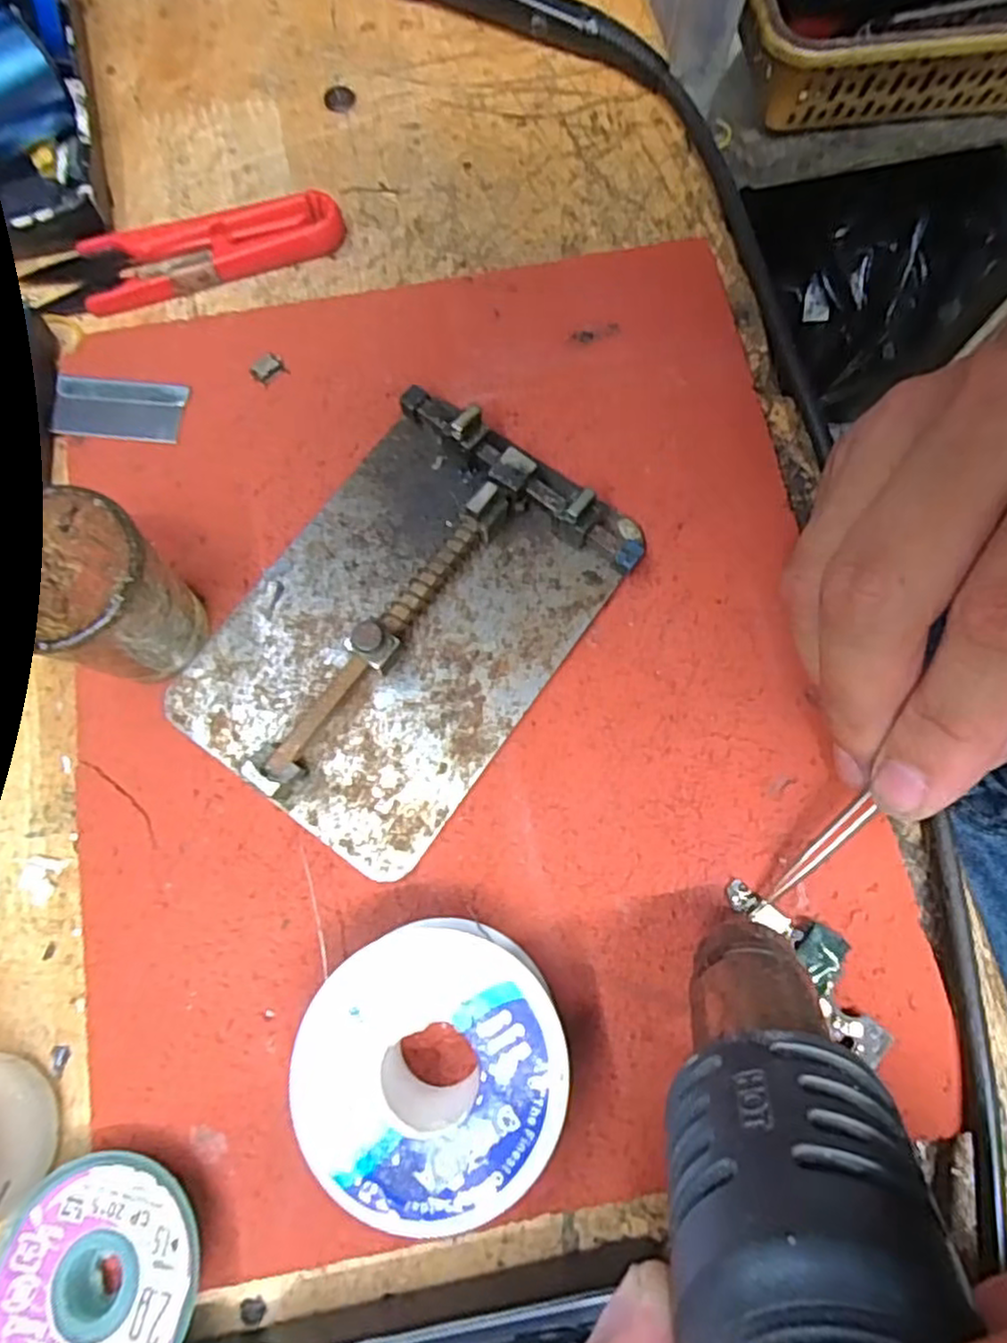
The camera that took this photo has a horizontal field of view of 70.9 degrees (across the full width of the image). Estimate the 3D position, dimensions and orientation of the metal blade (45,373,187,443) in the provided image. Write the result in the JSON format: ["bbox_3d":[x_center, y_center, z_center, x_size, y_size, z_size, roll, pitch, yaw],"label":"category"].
[{"bbox_3d":[-0.114,-0.078,0.208,0.037,0.004,0.019,6,75,2],"label":"metal blade"}]

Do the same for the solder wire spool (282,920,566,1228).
[{"bbox_3d":[-0.015,0.084,0.155,0.053,0.030,0.052,0,75,0],"label":"solder wire spool"}]

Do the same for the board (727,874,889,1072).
[{"bbox_3d":[0.075,0.069,0.171,0.016,0.004,0.047,-35,71,-8],"label":"board"}]

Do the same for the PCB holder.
[{"bbox_3d":[-0.027,-0.014,0.185,0.079,0.018,0.111,36,78,9],"label":"PCB holder"}]

